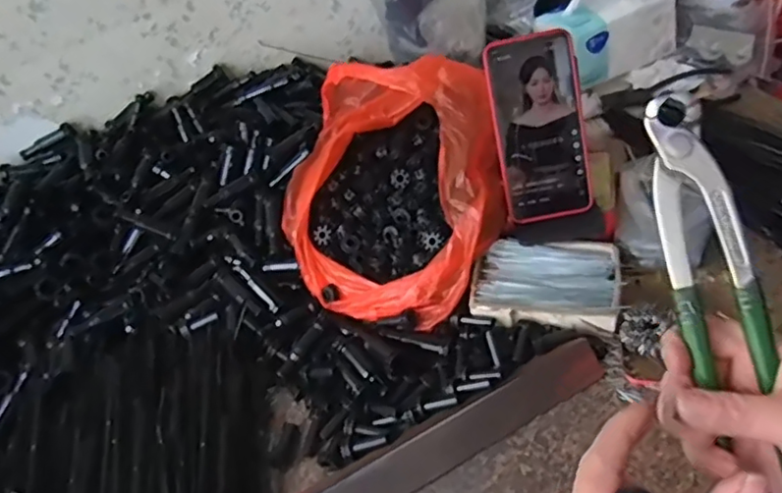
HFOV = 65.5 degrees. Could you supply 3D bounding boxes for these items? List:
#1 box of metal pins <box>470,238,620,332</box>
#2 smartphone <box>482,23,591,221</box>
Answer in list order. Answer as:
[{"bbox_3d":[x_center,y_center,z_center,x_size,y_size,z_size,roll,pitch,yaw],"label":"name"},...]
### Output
[{"bbox_3d":[0.138,0.031,0.547,0.122,0.023,0.082,0,47,16],"label":"box of metal pins"},{"bbox_3d":[0.134,-0.106,0.546,0.078,0.161,0.007,-10,12,5],"label":"smartphone"}]

